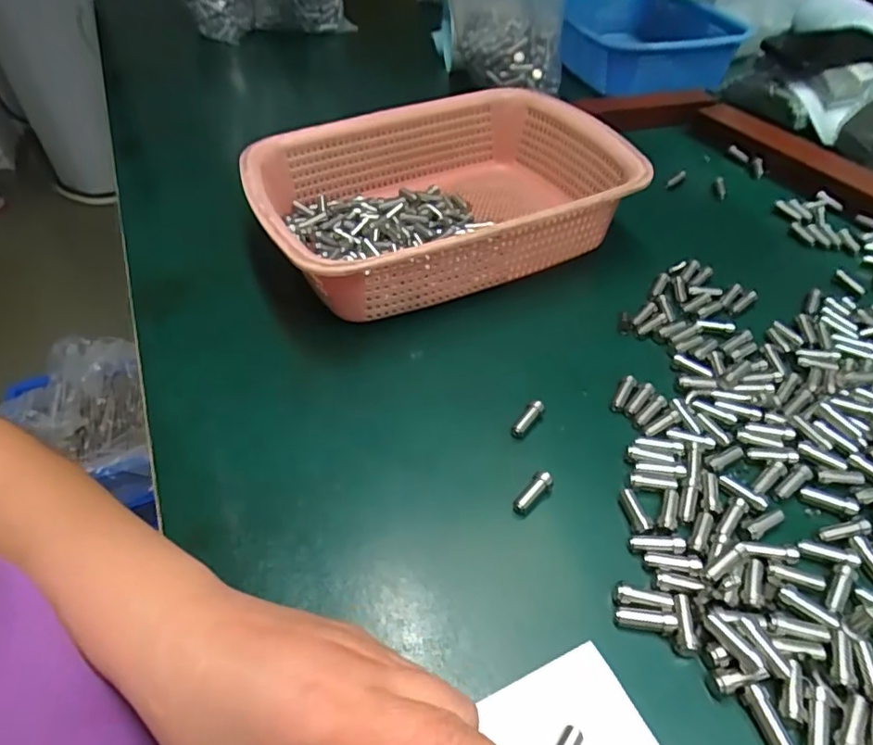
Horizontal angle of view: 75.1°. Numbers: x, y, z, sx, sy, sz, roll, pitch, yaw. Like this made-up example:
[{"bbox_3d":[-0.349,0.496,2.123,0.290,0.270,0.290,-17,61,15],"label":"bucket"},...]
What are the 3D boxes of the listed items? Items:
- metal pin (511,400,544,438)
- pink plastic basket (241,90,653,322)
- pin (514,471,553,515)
[{"bbox_3d":[0.057,0.029,0.356,0.007,0.008,0.030,27,52,27],"label":"metal pin"},{"bbox_3d":[0.003,-0.144,0.478,0.297,0.081,0.217,-20,47,-16],"label":"pink plastic basket"},{"bbox_3d":[0.054,0.067,0.317,0.008,0.007,0.029,32,55,30],"label":"pin"}]

